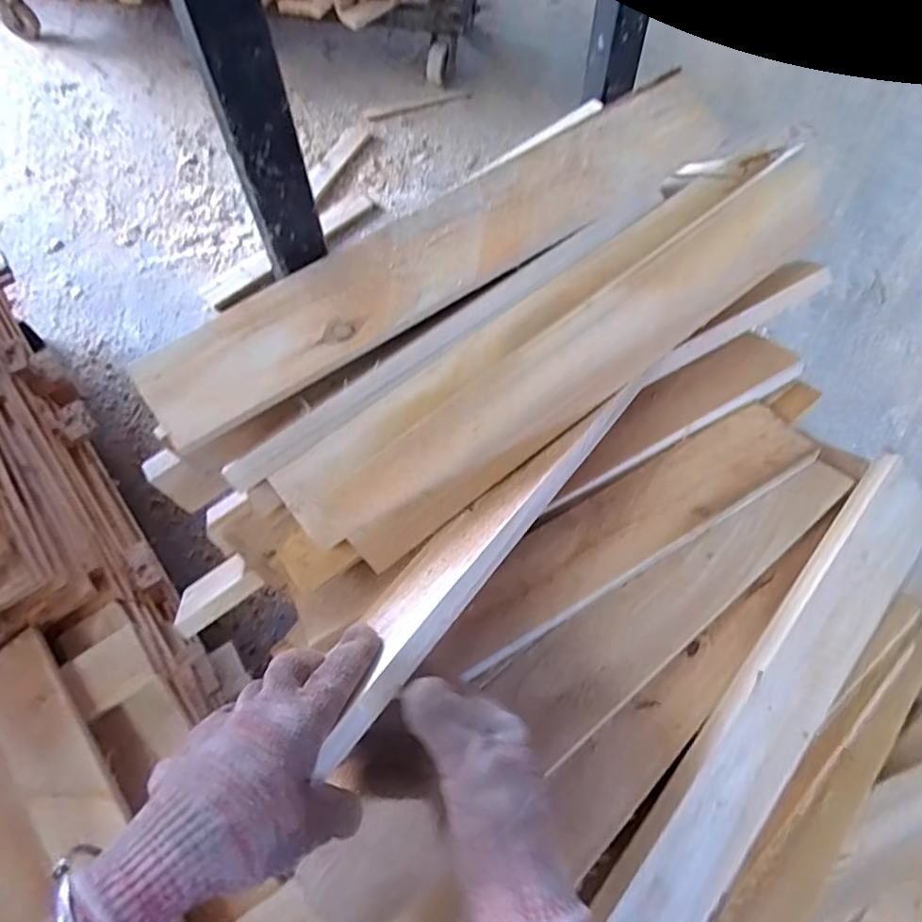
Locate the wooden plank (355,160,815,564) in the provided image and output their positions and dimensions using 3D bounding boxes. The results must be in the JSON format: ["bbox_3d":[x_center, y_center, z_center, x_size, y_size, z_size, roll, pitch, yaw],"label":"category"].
[{"bbox_3d":[0.110,-0.088,0.472,0.477,0.012,0.075,-37,103,-8],"label":"wooden plank"}]

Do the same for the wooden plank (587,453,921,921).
[{"bbox_3d":[0.232,0.190,0.441,0.079,0.018,0.458,44,74,-12],"label":"wooden plank"}]

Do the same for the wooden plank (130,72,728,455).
[{"bbox_3d":[-0.007,-0.165,0.457,0.490,0.015,0.080,-32,89,-9],"label":"wooden plank"}]

